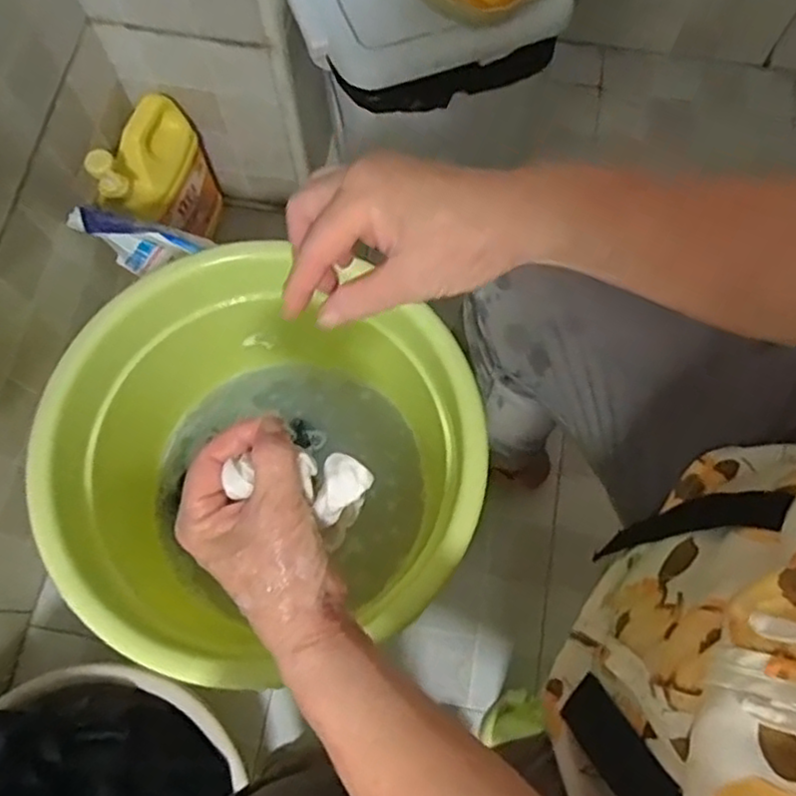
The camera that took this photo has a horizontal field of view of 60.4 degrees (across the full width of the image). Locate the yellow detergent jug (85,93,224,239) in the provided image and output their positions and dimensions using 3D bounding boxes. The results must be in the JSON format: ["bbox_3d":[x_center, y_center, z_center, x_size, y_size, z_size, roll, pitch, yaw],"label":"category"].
[{"bbox_3d":[-0.287,-0.267,0.840,0.081,0.199,0.146,4,72,2],"label":"yellow detergent jug"}]

